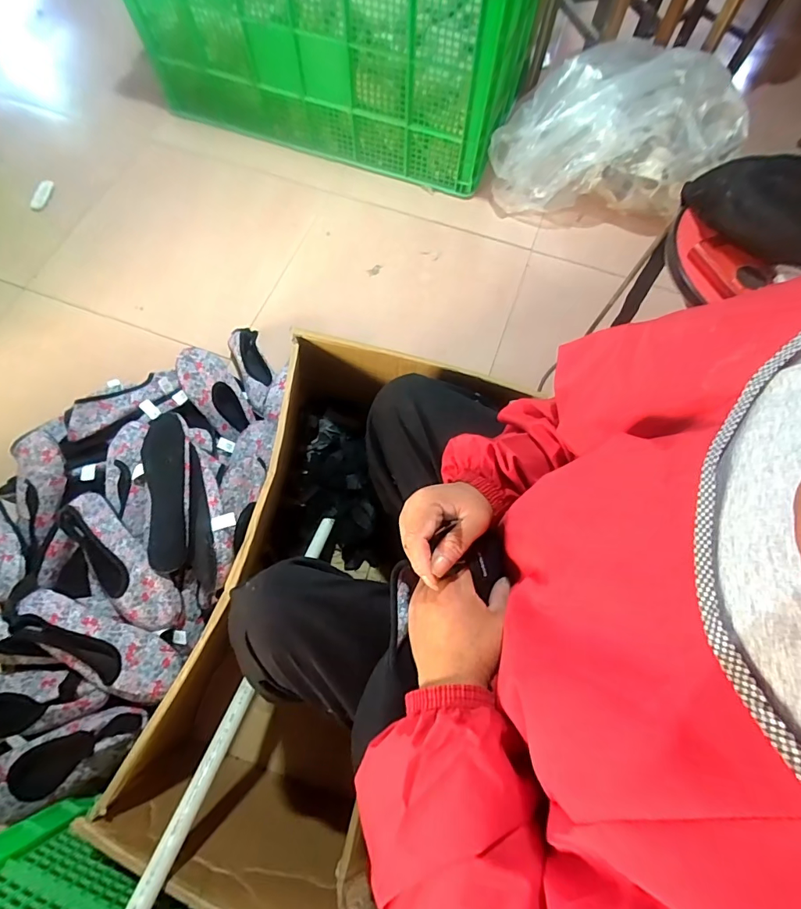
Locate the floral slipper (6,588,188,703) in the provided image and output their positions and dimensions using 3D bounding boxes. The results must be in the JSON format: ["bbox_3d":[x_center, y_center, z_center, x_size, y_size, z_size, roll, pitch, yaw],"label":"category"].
[{"bbox_3d":[-0.451,0.283,0.655,0.251,0.058,0.089,30,71,-4],"label":"floral slipper"}]

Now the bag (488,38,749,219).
[{"bbox_3d":[0.542,-0.810,1.146,0.569,0.252,0.320,16,70,5],"label":"bag"}]

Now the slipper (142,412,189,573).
[{"bbox_3d":[-0.378,0.054,0.720,0.082,0.029,0.258,-14,70,-6],"label":"slipper"}]

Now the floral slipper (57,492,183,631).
[{"bbox_3d":[-0.444,0.169,0.697,0.252,0.051,0.089,41,74,13],"label":"floral slipper"}]

